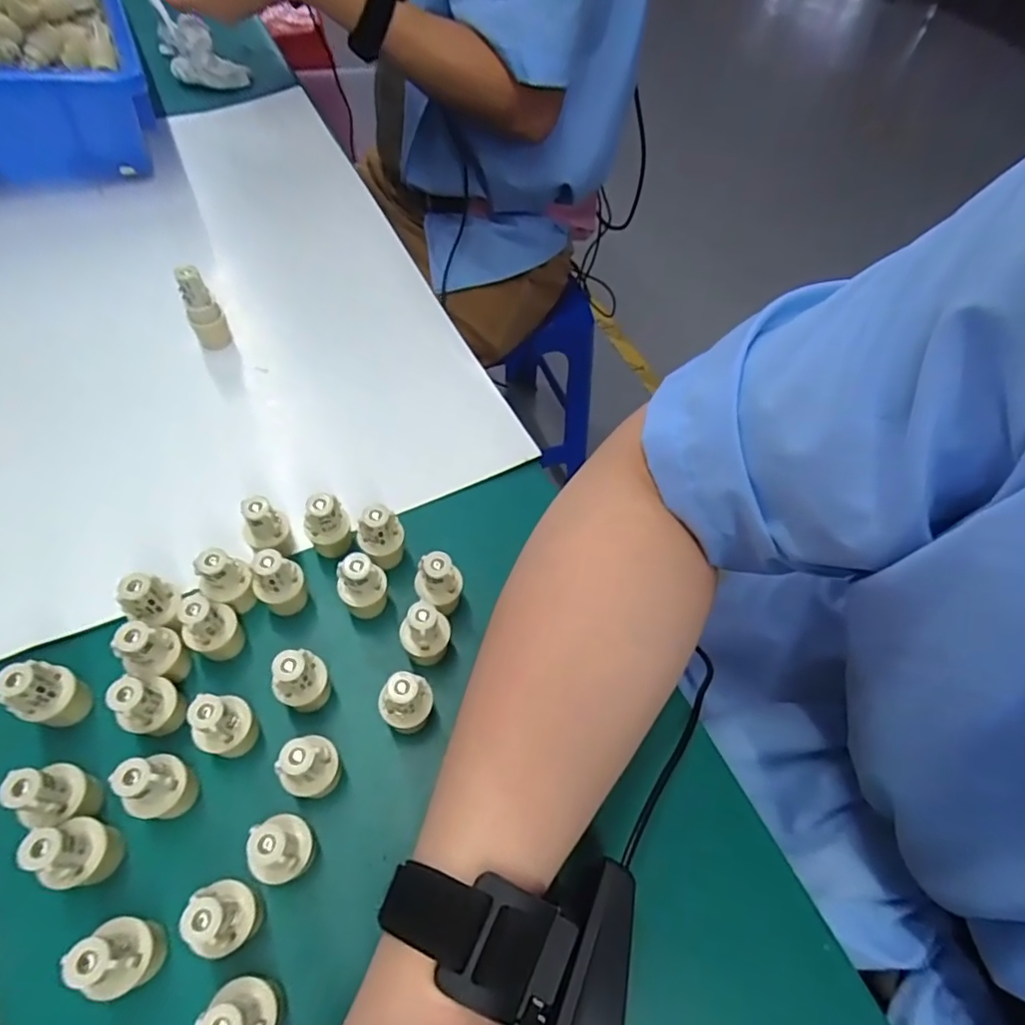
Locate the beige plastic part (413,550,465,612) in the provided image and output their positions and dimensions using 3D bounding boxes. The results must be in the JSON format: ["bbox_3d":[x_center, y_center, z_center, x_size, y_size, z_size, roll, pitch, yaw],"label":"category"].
[{"bbox_3d":[-0.038,0.039,0.302,0.022,0.046,0.019,11,58,3],"label":"beige plastic part"}]

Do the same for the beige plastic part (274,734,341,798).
[{"bbox_3d":[-0.084,0.110,0.254,0.019,0.042,0.023,31,61,15],"label":"beige plastic part"}]

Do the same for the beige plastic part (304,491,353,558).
[{"bbox_3d":[-0.097,0.009,0.315,0.022,0.043,0.017,-21,62,-16],"label":"beige plastic part"}]

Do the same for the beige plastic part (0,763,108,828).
[{"bbox_3d":[-0.182,0.114,0.240,0.020,0.041,0.022,2,58,-3],"label":"beige plastic part"}]

